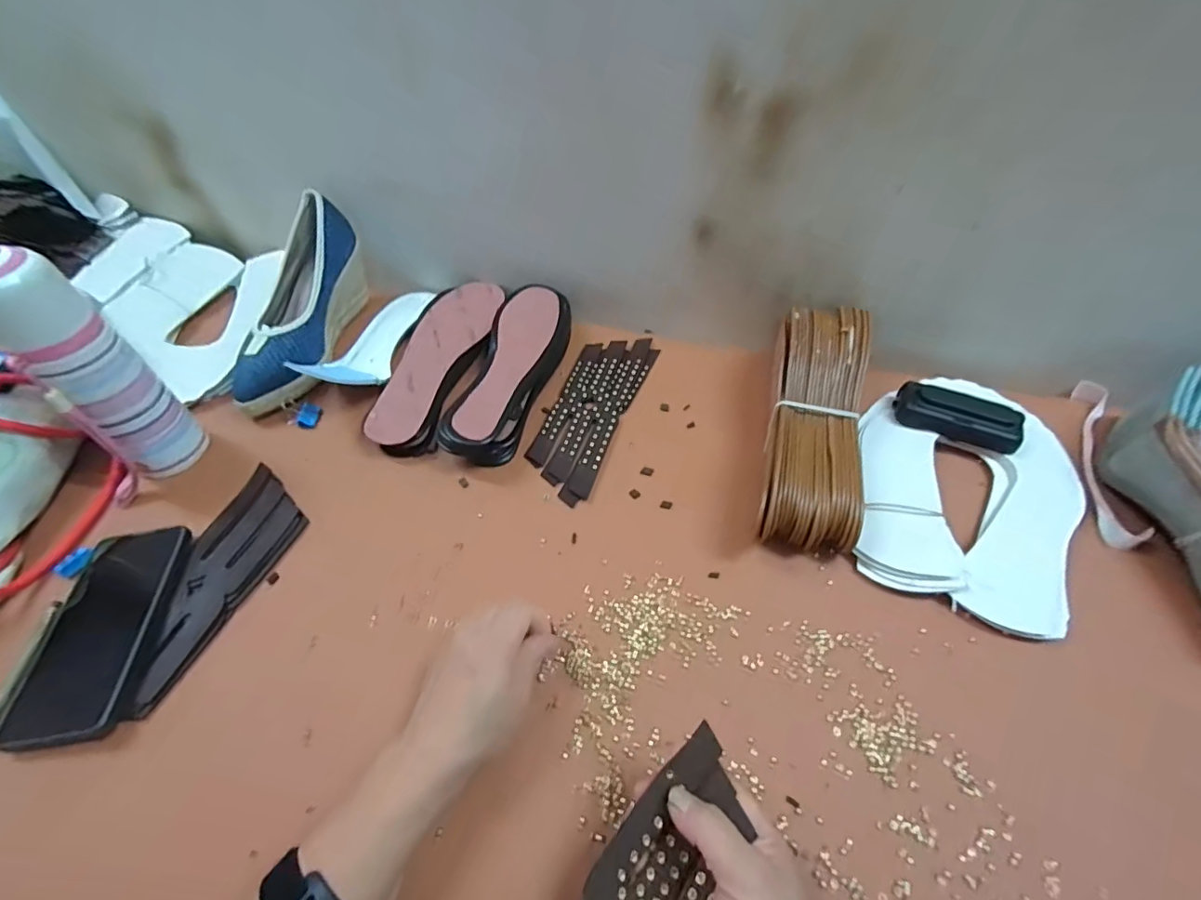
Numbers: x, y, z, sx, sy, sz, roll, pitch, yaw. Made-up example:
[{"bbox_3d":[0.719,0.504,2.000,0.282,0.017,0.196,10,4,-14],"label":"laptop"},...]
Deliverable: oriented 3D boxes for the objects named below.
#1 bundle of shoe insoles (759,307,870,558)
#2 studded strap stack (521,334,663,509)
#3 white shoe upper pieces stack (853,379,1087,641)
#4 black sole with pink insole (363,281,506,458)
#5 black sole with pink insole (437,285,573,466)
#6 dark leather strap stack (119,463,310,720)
[{"bbox_3d":[0.191,-0.024,0.480,0.078,0.085,0.230,12,54,9],"label":"bundle of shoe insoles"},{"bbox_3d":[-0.009,-0.045,0.546,0.075,0.009,0.217,18,55,13],"label":"studded strap stack"},{"bbox_3d":[0.324,0.026,0.475,0.172,0.024,0.254,24,57,17],"label":"white shoe upper pieces stack"},{"bbox_3d":[-0.175,-0.098,0.574,0.089,0.029,0.240,7,54,5],"label":"black sole with pink insole"},{"bbox_3d":[-0.087,-0.079,0.545,0.069,0.048,0.221,10,54,8],"label":"black sole with pink insole"},{"bbox_3d":[-0.321,0.104,0.433,0.076,0.012,0.194,16,55,12],"label":"dark leather strap stack"}]

